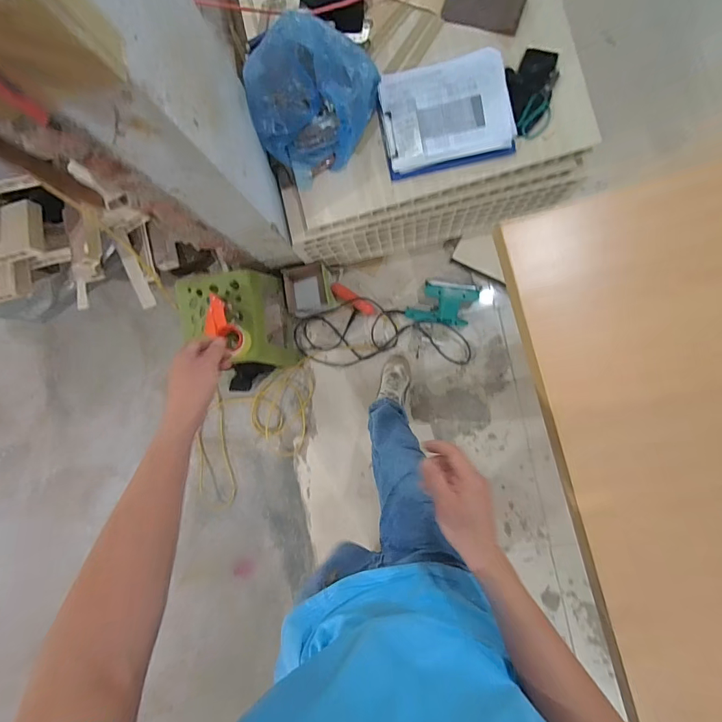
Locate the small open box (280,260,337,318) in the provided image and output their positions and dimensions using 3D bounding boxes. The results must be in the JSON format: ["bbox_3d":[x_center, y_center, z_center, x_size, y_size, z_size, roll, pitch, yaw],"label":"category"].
[{"bbox_3d":[-0.178,-0.240,1.293,0.152,0.119,0.147,-12,88,6],"label":"small open box"}]

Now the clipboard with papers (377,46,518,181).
[{"bbox_3d":[0.206,-0.619,0.950,0.313,0.042,0.264,-9,90,12],"label":"clipboard with papers"}]

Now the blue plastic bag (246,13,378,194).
[{"bbox_3d":[-0.113,-0.645,0.917,0.329,0.171,0.284,-32,86,5],"label":"blue plastic bag"}]

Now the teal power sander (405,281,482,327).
[{"bbox_3d":[0.272,-0.189,1.266,0.236,0.100,0.138,5,90,7],"label":"teal power sander"}]

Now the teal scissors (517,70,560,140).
[{"bbox_3d":[0.446,-0.630,0.939,0.068,0.024,0.171,25,92,7],"label":"teal scissors"}]

